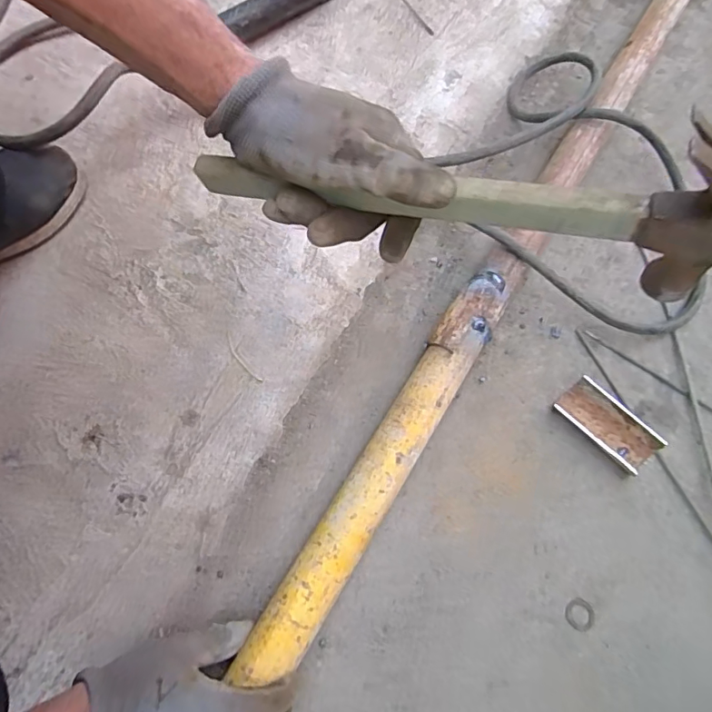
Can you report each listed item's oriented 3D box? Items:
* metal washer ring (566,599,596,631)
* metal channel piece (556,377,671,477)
[{"bbox_3d":[0.204,0.236,0.463,0.026,0.004,0.026,0,67,1],"label":"metal washer ring"},{"bbox_3d":[0.257,0.072,0.521,0.053,0.024,0.098,-41,72,-14],"label":"metal channel piece"}]

